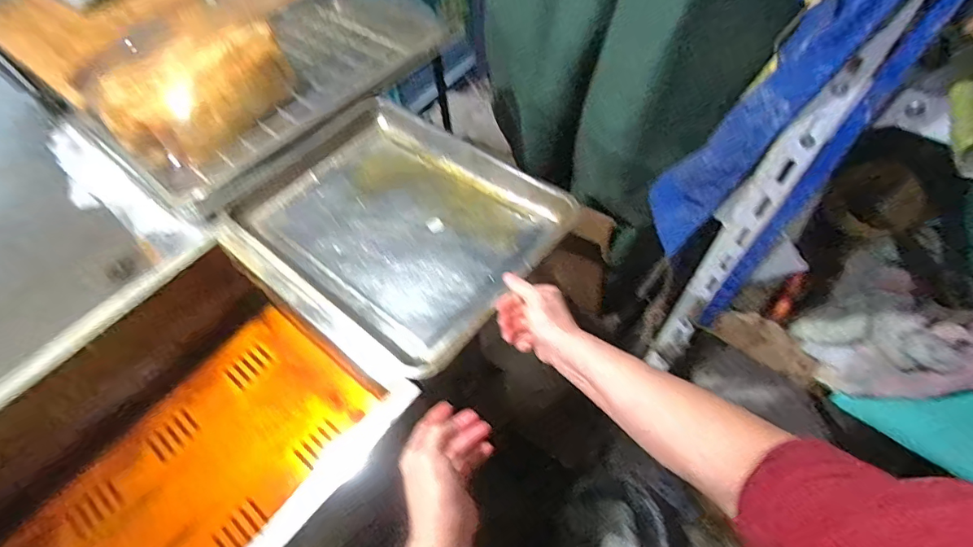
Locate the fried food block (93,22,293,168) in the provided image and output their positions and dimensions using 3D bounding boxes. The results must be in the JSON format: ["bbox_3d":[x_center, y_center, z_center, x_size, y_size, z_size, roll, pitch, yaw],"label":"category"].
[{"bbox_3d":[-0.500,-0.314,0.806,0.194,0.116,0.277,23,61,19],"label":"fried food block"}]

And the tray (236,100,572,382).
[{"bbox_3d":[-0.126,-0.086,0.687,0.428,0.041,0.323,34,66,24],"label":"tray"}]

